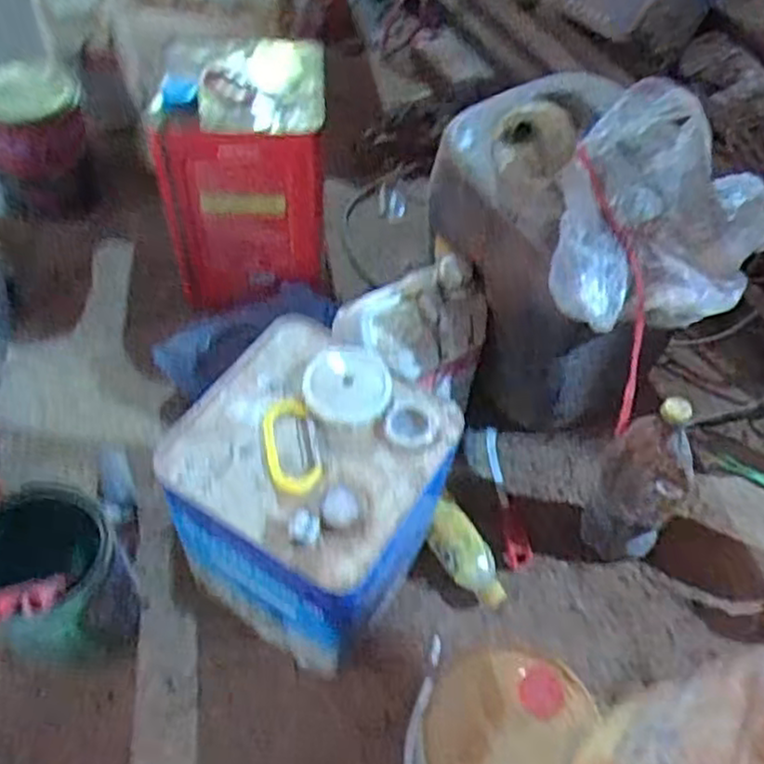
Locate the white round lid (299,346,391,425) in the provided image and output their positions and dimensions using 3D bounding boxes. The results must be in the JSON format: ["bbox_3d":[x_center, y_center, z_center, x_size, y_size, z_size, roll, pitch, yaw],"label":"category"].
[{"bbox_3d":[-0.033,0.000,0.738,0.083,0.016,0.088,2,54,-2],"label":"white round lid"}]

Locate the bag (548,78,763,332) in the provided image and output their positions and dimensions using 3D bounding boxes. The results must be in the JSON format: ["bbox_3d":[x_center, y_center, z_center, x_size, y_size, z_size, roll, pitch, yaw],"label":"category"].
[{"bbox_3d":[0.312,-0.180,0.822,0.229,0.156,0.235,27,57,15],"label":"bag"}]

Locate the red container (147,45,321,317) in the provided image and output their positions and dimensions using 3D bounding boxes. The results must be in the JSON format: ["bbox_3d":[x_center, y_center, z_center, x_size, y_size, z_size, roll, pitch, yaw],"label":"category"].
[{"bbox_3d":[-0.212,-0.315,1.180,0.238,0.364,0.247,-2,54,-5],"label":"red container"}]

